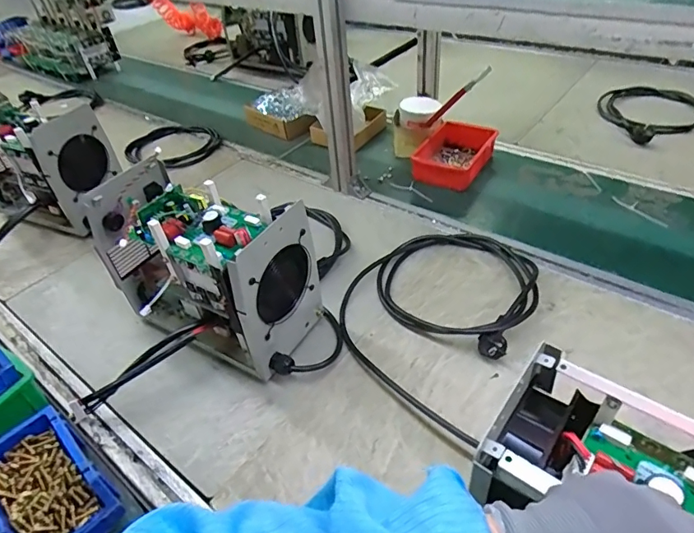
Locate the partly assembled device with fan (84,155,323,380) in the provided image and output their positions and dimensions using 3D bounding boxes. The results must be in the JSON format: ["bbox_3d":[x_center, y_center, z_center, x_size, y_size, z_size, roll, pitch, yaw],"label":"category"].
[{"bbox_3d":[-0.208,-0.001,0.705,0.306,0.237,0.160,20,49,26],"label":"partly assembled device with fan"}]

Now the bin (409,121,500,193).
[{"bbox_3d":[0.240,-0.250,1.053,0.140,0.062,0.194,21,49,27],"label":"bin"}]

